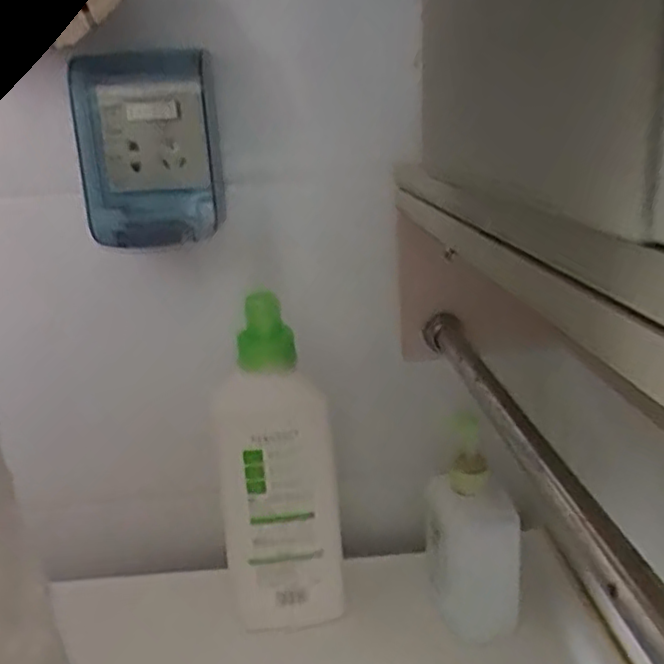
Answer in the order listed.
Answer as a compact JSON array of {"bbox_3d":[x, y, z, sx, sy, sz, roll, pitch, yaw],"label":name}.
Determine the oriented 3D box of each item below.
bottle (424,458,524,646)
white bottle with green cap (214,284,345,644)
[{"bbox_3d":[0.113,0.175,0.561,0.072,0.140,0.074,-1,18,8],"label":"bottle"},{"bbox_3d":[-0.048,0.114,0.548,0.089,0.260,0.058,-9,19,-16],"label":"white bottle with green cap"}]

